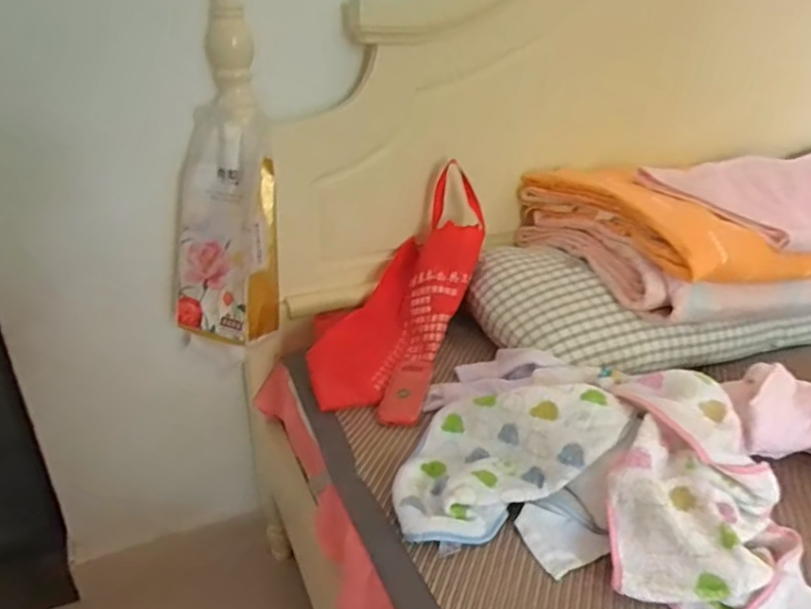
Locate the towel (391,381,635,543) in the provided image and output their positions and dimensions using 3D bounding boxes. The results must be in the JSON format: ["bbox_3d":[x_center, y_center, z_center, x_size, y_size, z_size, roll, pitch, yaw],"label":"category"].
[{"bbox_3d":[0.108,0.160,0.681,0.263,0.096,0.162,-6,28,-15],"label":"towel"}]

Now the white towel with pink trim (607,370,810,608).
[{"bbox_3d":[0.309,0.196,0.596,0.187,0.124,0.306,8,27,12],"label":"white towel with pink trim"}]

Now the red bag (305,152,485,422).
[{"bbox_3d":[-0.001,-0.015,0.908,0.181,0.136,0.426,13,57,26],"label":"red bag"}]

